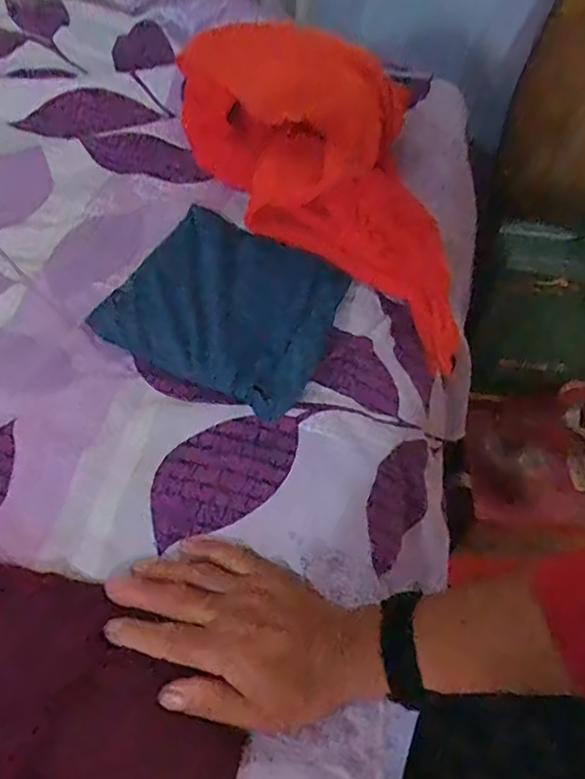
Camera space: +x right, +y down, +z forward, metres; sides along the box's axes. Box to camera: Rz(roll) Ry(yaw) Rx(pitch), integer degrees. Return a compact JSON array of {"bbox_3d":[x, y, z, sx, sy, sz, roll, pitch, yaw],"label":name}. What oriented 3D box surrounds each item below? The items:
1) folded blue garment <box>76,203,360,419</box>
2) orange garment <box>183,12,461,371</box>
[{"bbox_3d":[-0.055,-0.074,0.537,0.186,0.032,0.154,26,59,14],"label":"folded blue garment"},{"bbox_3d":[0.054,-0.201,0.603,0.166,0.091,0.384,-33,82,-22],"label":"orange garment"}]

